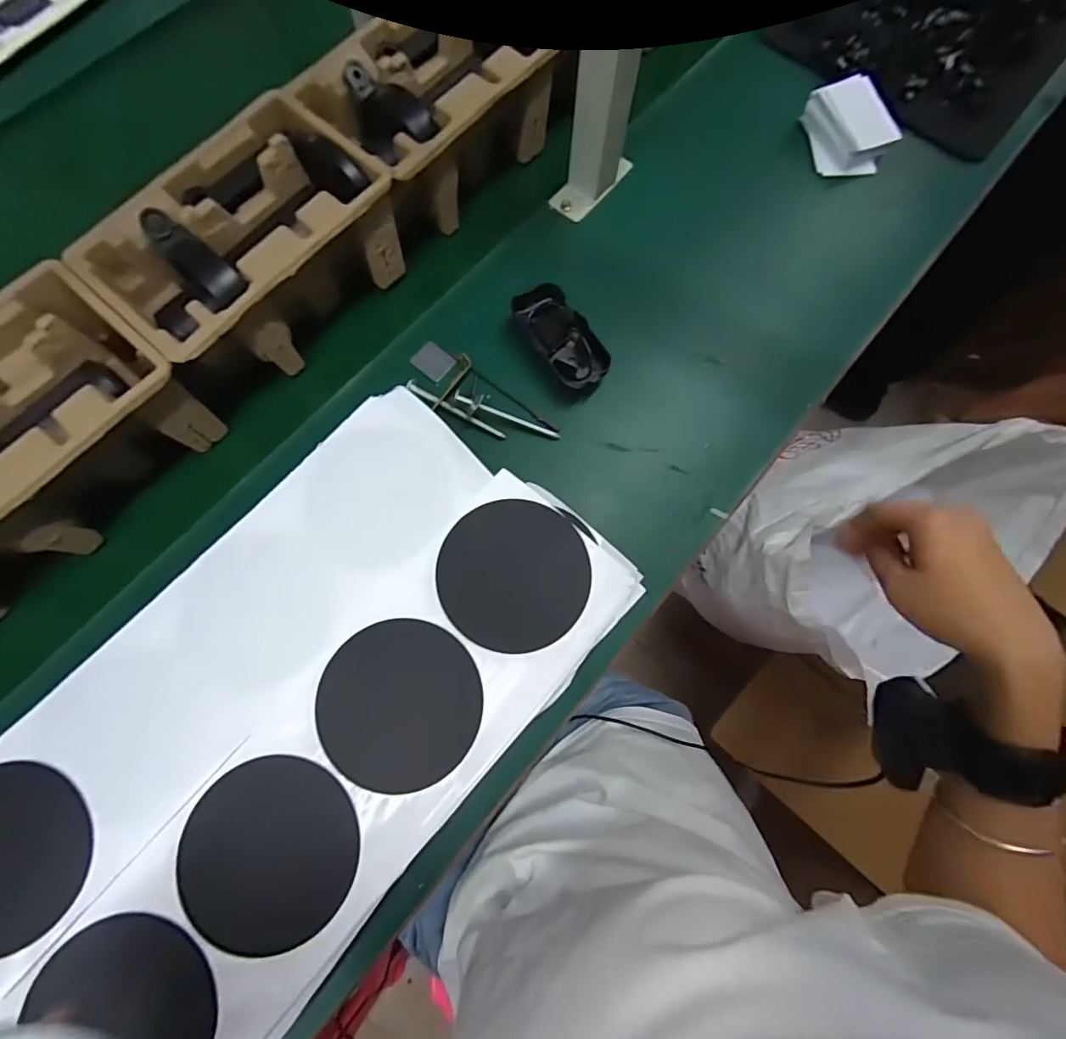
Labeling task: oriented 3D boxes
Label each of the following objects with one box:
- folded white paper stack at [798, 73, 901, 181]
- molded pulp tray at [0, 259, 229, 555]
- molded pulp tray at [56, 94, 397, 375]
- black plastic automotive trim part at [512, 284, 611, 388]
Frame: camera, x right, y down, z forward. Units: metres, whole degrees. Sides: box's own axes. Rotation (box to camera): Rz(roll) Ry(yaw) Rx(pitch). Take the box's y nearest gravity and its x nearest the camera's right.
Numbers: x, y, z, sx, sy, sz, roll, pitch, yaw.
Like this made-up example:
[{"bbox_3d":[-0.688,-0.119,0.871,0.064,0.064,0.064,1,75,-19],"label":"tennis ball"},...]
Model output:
[{"bbox_3d":[0.340,-0.423,0.537,0.075,0.034,0.089,-12,77,-4],"label":"folded white paper stack"},{"bbox_3d":[-0.388,-0.064,0.394,0.143,0.098,0.223,39,79,8],"label":"molded pulp tray"},{"bbox_3d":[-0.242,-0.230,0.439,0.147,0.100,0.223,40,78,5],"label":"molded pulp tray"},{"bbox_3d":[0.028,-0.170,0.478,0.050,0.033,0.108,-30,79,-8],"label":"black plastic automotive trim part"}]

